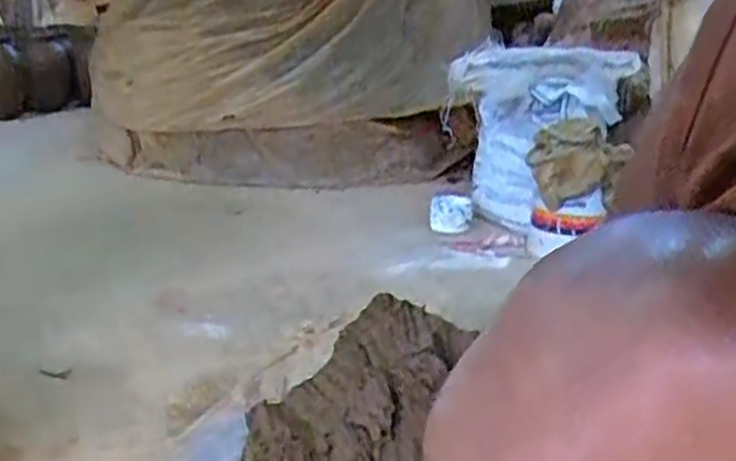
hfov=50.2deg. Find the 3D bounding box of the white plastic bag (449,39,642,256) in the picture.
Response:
[{"bbox_3d":[0.383,-0.208,1.804,0.388,0.404,0.292,14,21,29],"label":"white plastic bag"}]

